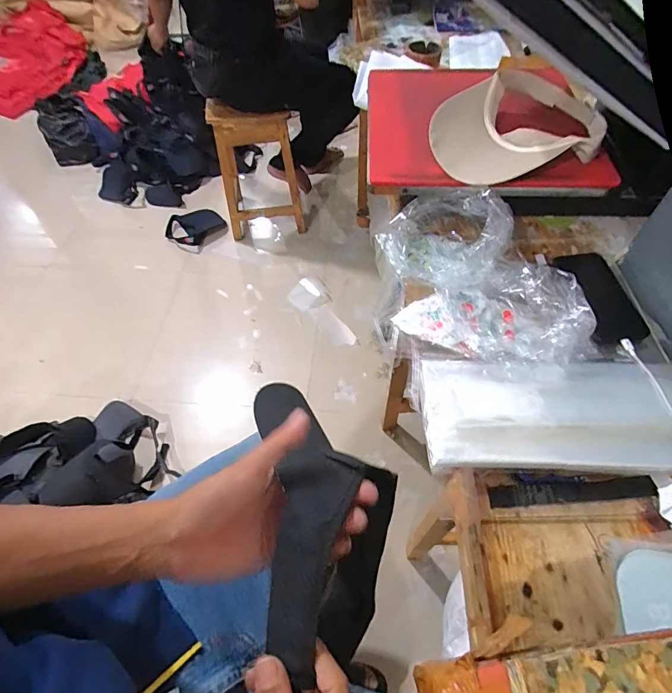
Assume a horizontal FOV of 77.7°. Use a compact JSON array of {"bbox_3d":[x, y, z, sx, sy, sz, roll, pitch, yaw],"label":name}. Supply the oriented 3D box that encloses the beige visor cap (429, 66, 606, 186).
[{"bbox_3d":[0.286,-0.355,0.668,0.286,0.060,0.200,-17,57,-9],"label":"beige visor cap"}]

